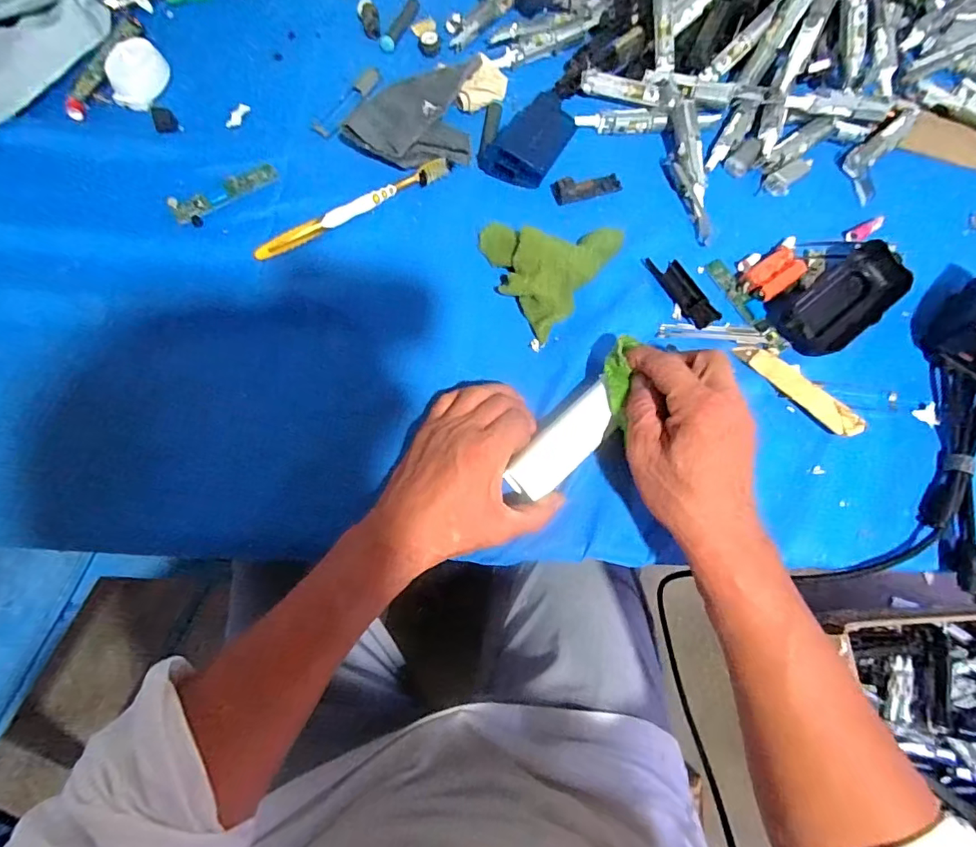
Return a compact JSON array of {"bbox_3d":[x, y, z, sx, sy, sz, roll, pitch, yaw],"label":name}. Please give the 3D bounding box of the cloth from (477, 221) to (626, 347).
[{"bbox_3d":[0.040,-0.139,0.391,0.102,0.038,0.114,34,77,8],"label":"cloth"}]

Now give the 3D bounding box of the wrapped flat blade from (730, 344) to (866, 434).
[{"bbox_3d":[0.241,-0.028,0.377,0.022,0.015,0.102,-41,79,-10],"label":"wrapped flat blade"}]

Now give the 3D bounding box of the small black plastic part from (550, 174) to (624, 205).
[{"bbox_3d":[0.088,-0.210,0.429,0.063,0.019,0.015,-16,75,-5],"label":"small black plastic part"}]

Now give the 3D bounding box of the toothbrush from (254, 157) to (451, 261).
[{"bbox_3d":[-0.116,-0.187,0.422,0.181,0.011,0.015,-30,77,-8],"label":"toothbrush"}]

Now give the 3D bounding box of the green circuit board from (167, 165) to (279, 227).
[{"bbox_3d":[-0.230,-0.203,0.427,0.093,0.008,0.028,-32,77,-8],"label":"green circuit board"}]

